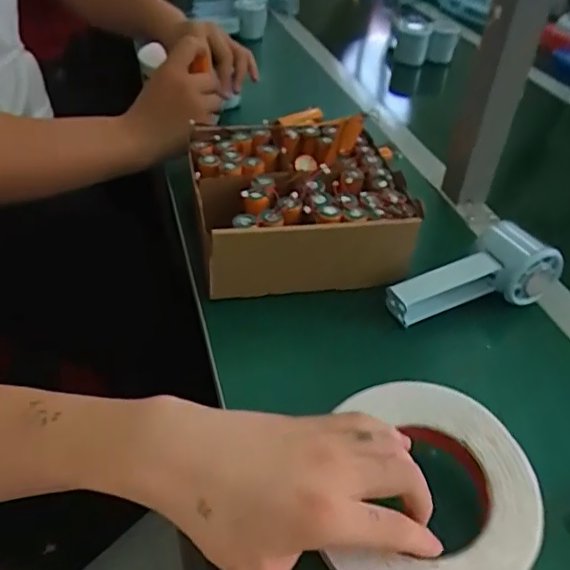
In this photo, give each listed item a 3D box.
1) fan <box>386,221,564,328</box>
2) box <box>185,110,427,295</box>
[{"bbox_3d":[0.163,-0.012,0.499,0.151,0.055,0.058,-10,42,-17],"label":"fan"},{"bbox_3d":[0.009,-0.082,0.555,0.188,0.086,0.190,-5,40,-11],"label":"box"}]

